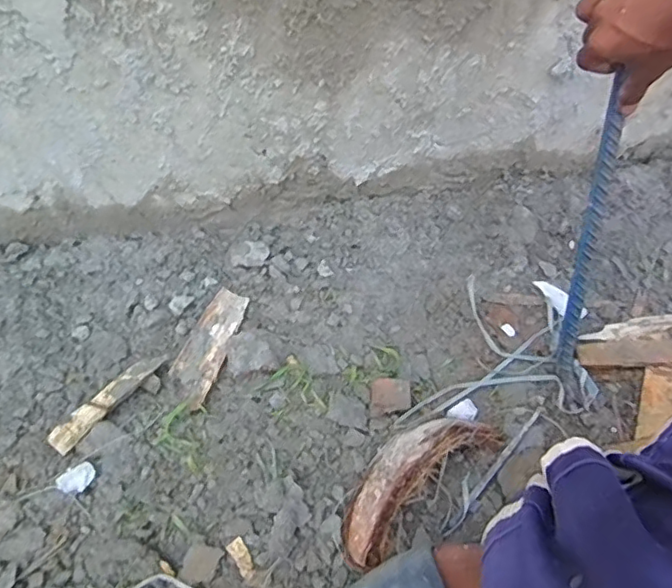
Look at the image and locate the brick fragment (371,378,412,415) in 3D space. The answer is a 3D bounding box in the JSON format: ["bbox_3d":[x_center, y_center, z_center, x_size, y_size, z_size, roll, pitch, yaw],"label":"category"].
[{"bbox_3d":[0.068,0.123,0.705,0.049,0.020,0.038,-2,51,-1],"label":"brick fragment"}]

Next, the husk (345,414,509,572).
[{"bbox_3d":[0.085,0.186,0.619,0.217,0.062,0.075,-36,59,-25],"label":"husk"}]

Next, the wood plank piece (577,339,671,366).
[{"bbox_3d":[0.419,0.076,0.752,0.203,0.014,0.038,0,51,0],"label":"wood plank piece"}]

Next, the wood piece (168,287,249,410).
[{"bbox_3d":[-0.167,0.066,0.763,0.055,0.011,0.165,25,59,-3],"label":"wood piece"}]

